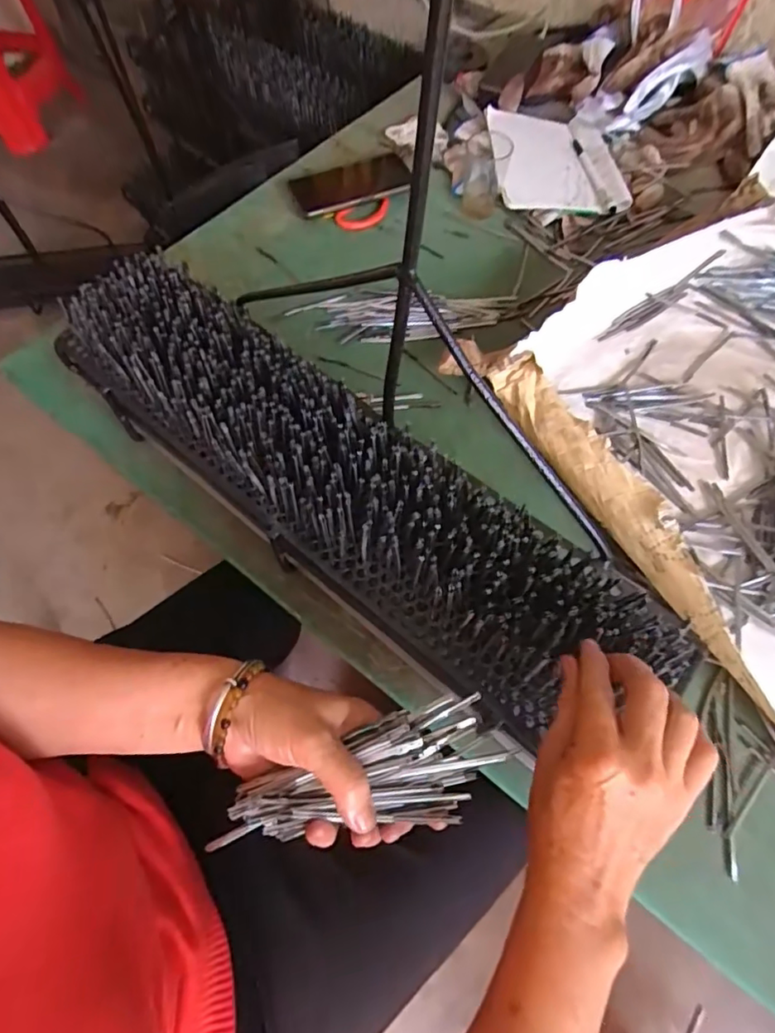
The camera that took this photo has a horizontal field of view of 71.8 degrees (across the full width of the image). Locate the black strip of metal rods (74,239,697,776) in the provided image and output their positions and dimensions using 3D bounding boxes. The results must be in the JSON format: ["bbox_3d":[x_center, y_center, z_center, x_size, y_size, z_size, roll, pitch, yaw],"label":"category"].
[{"bbox_3d":[-0.052,-0.032,0.438,0.565,0.076,0.127,36,70,15],"label":"black strip of metal rods"}]

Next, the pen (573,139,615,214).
[{"bbox_3d":[0.281,-0.474,0.736,0.016,0.012,0.158,-9,65,-4],"label":"pen"}]

